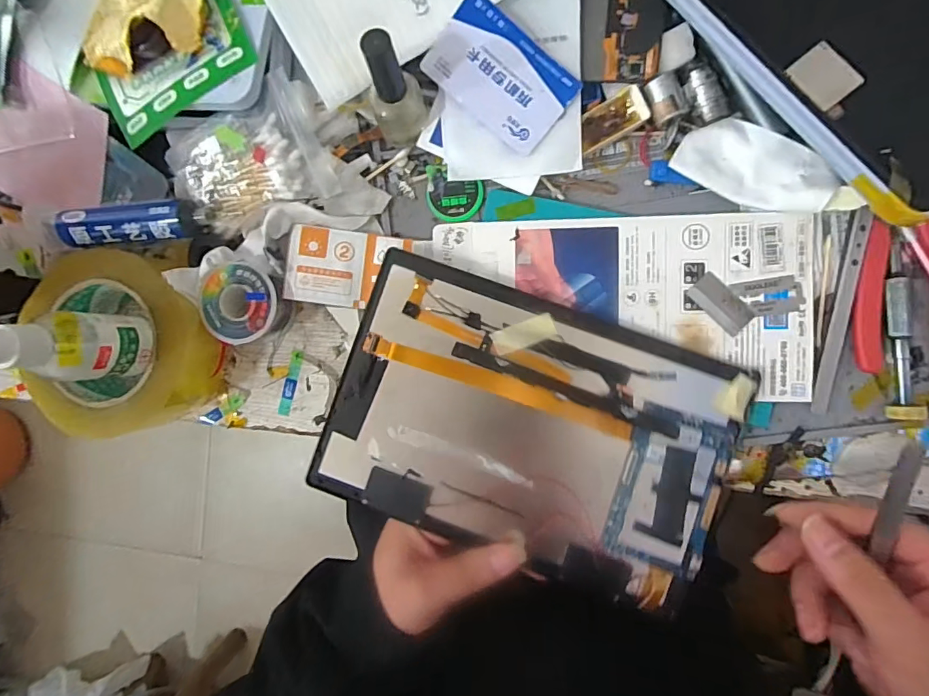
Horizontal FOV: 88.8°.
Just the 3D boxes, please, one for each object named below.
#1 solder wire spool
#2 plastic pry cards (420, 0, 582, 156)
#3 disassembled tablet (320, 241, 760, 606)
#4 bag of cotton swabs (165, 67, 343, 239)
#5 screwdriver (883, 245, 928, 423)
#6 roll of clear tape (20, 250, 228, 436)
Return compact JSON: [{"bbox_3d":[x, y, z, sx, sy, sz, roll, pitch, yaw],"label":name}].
[{"bbox_3d":[-0.147,-0.030,0.325,0.052,0.032,0.051,0,91,7],"label":"solder wire spool"},{"bbox_3d":[0.022,-0.164,0.286,0.085,0.004,0.054,39,103,-3],"label":"plastic pry cards"},{"bbox_3d":[0.039,0.050,0.290,0.238,0.017,0.155,20,91,4],"label":"disassembled tablet"},{"bbox_3d":[-0.139,-0.119,0.308,0.099,0.025,0.071,-20,105,10],"label":"bag of cotton swabs"},{"bbox_3d":[0.254,-0.009,0.277,0.013,0.015,0.100,-2,90,7],"label":"screwdriver"},{"bbox_3d":[-0.227,-0.002,0.323,0.109,0.050,0.113,0,91,7],"label":"roll of clear tape"}]

